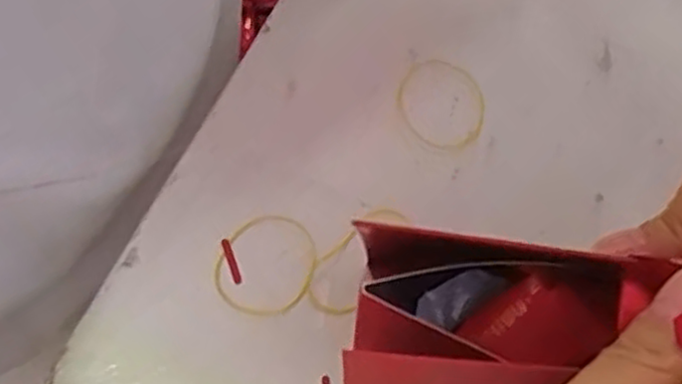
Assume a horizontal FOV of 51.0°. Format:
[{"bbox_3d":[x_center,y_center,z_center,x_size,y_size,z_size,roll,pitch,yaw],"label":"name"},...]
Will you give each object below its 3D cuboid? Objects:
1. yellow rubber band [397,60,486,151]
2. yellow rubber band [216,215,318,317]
[{"bbox_3d":[0.043,-0.037,0.304,0.040,0.004,0.040,-1,65,2],"label":"yellow rubber band"},{"bbox_3d":[-0.029,0.028,0.276,0.039,0.004,0.041,-1,65,2],"label":"yellow rubber band"}]

